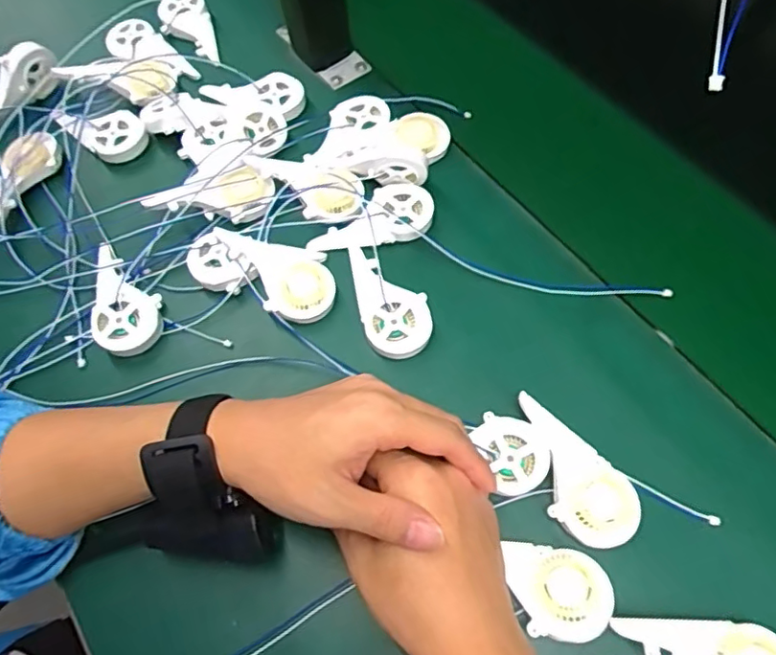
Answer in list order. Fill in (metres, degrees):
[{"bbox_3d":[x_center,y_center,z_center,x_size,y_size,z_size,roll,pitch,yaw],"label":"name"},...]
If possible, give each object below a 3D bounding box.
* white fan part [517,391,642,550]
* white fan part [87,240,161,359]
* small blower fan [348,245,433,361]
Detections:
[{"bbox_3d":[0.101,0.086,0.334,0.043,0.018,0.090,-43,68,-15],"label":"white fan part"},{"bbox_3d":[-0.185,-0.021,0.407,0.044,0.017,0.083,-15,64,-2],"label":"white fan part"},{"bbox_3d":[0.002,-0.022,0.396,0.045,0.012,0.093,-12,64,-1],"label":"small blower fan"}]

